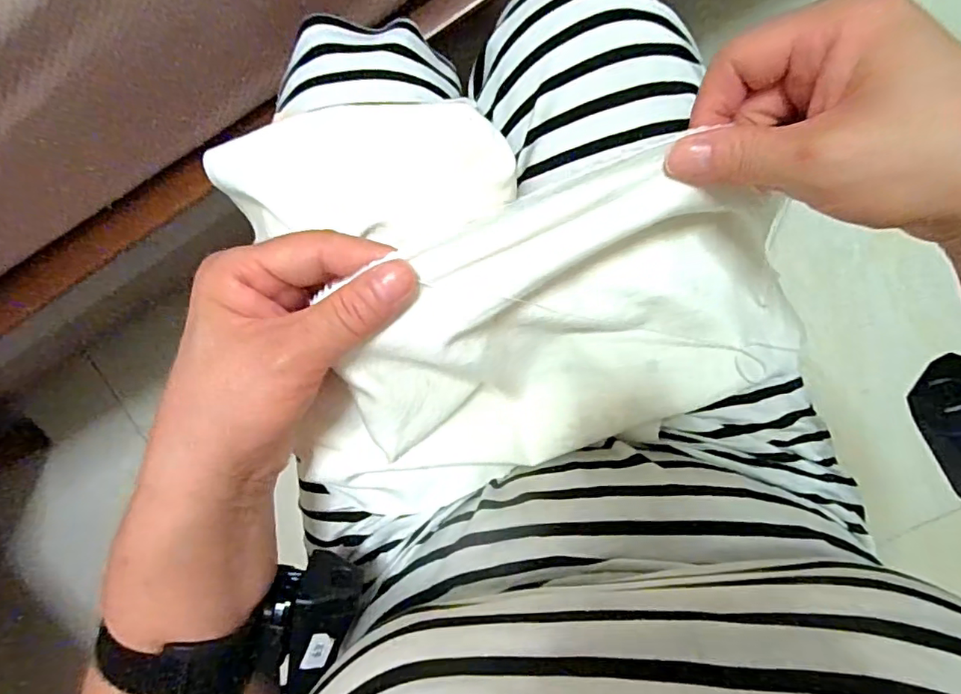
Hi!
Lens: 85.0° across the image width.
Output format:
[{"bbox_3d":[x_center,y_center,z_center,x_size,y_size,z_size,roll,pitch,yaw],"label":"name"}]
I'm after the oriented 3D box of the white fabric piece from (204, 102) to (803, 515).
[{"bbox_3d":[0.021,-0.030,0.253,0.260,0.081,0.202,-13,97,7],"label":"white fabric piece"}]

